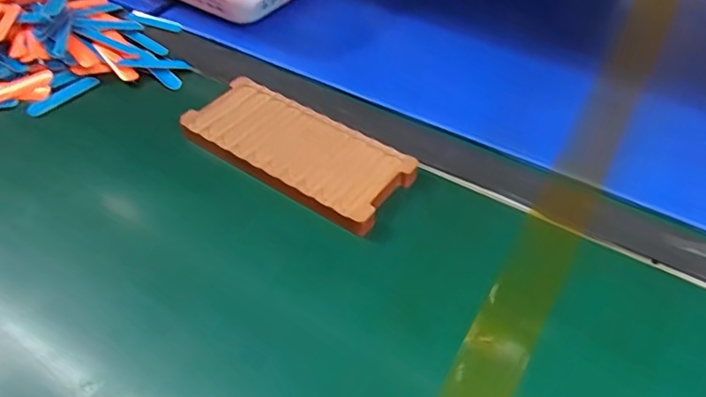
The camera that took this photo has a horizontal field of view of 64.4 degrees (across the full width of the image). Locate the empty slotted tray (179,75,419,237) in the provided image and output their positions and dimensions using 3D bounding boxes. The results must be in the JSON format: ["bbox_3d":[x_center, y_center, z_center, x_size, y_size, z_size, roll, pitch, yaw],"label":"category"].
[{"bbox_3d":[-0.043,-0.036,0.422,0.170,0.021,0.081,30,52,24],"label":"empty slotted tray"}]

